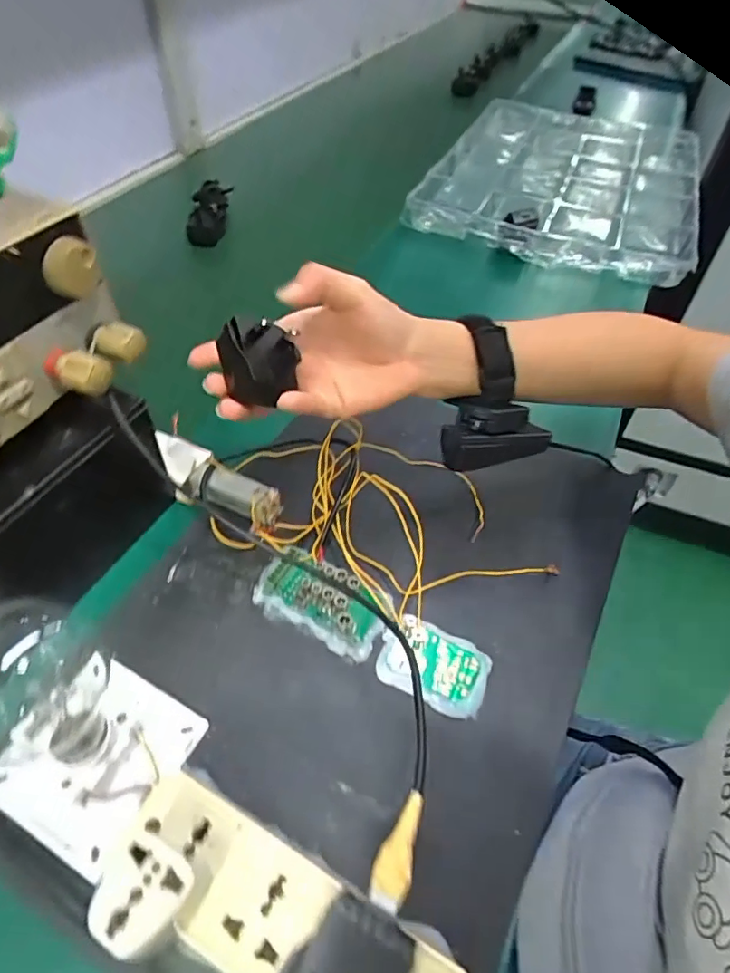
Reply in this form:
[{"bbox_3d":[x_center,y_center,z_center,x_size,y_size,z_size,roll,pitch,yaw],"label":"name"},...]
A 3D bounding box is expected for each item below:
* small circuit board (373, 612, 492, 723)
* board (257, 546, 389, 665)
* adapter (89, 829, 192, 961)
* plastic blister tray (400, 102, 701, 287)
[{"bbox_3d":[0.044,0.114,0.354,0.069,0.008,0.047,20,52,14],"label":"small circuit board"},{"bbox_3d":[-0.030,0.076,0.372,0.088,0.019,0.048,29,54,20],"label":"board"},{"bbox_3d":[-0.094,0.178,0.240,0.037,0.034,0.037,16,51,10],"label":"adapter"},{"bbox_3d":[0.325,-0.494,0.865,0.360,0.043,0.581,20,52,11],"label":"plastic blister tray"}]

